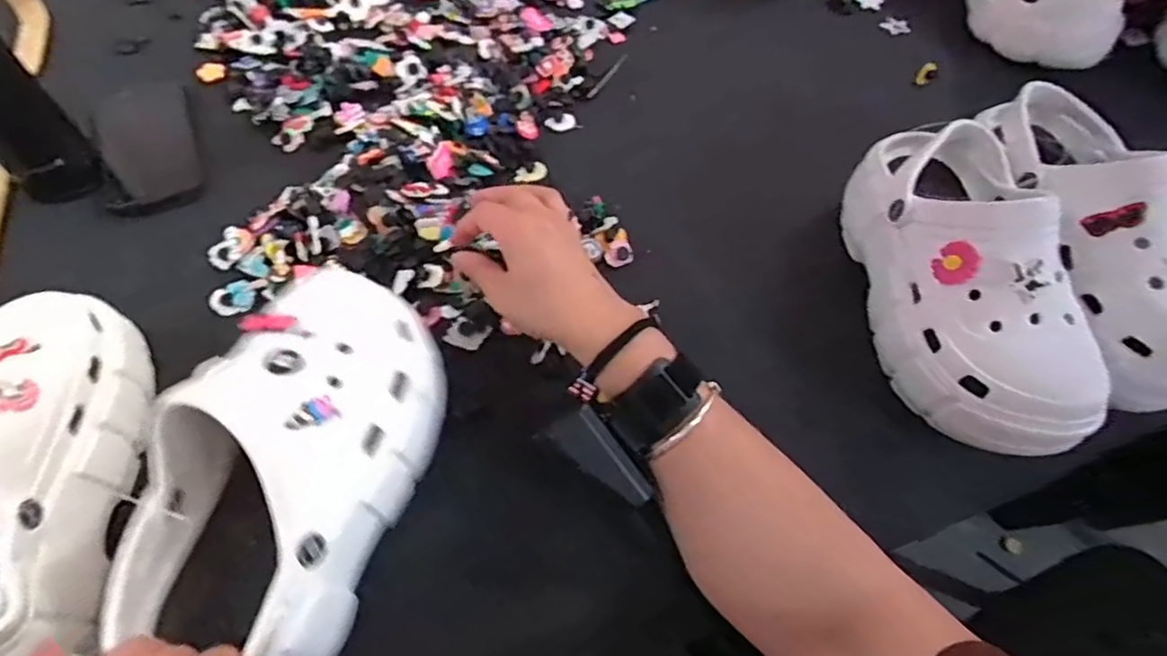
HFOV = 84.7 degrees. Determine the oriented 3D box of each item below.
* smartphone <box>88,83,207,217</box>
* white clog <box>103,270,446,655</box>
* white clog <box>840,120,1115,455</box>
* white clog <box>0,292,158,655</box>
[{"bbox_3d":[-0.402,-0.168,0.592,0.083,0.010,0.166,-24,61,-14],"label":"smartphone"},{"bbox_3d":[-0.157,0.071,0.345,0.099,0.094,0.226,13,59,8],"label":"white clog"},{"bbox_3d":[0.266,-0.043,0.449,0.101,0.099,0.251,-2,58,-2],"label":"white clog"},{"bbox_3d":[-0.337,0.089,0.369,0.115,0.106,0.242,-8,59,-5],"label":"white clog"}]

